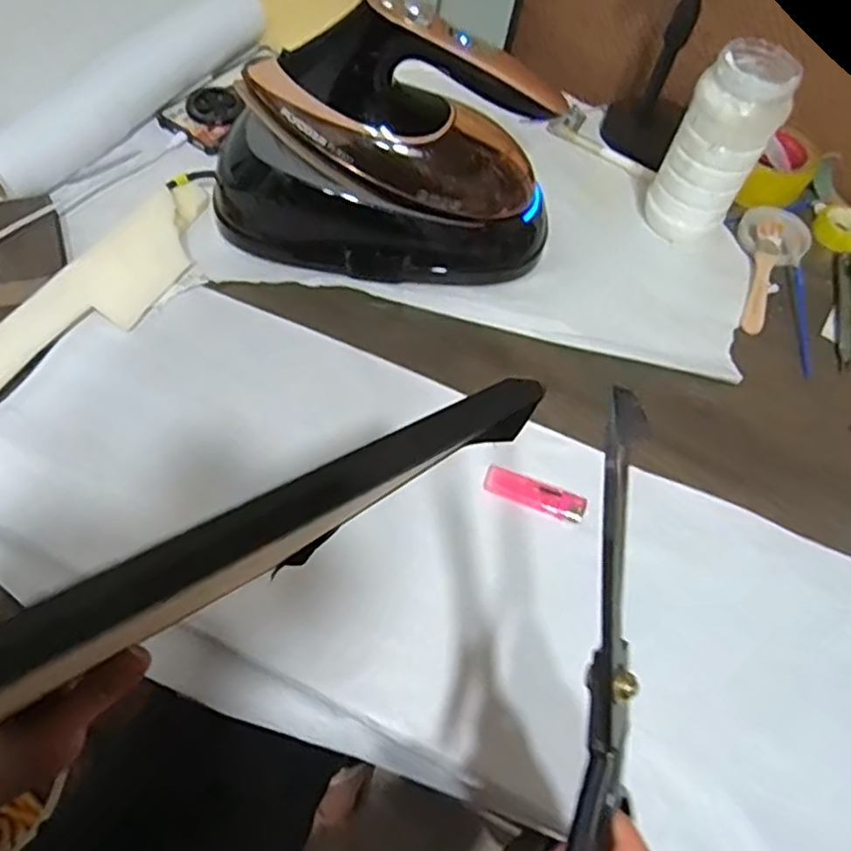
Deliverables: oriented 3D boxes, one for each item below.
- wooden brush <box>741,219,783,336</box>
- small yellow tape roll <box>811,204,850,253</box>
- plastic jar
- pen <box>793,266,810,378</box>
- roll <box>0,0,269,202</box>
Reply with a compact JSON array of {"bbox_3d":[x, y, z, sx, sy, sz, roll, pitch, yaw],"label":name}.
[{"bbox_3d":[0.331,-0.148,0.656,0.024,0.013,0.143,19,59,5],"label":"wooden brush"},{"bbox_3d":[0.443,-0.211,0.713,0.052,0.015,0.055,3,59,-5],"label":"small yellow tape roll"},{"bbox_3d":[0.268,-0.255,0.620,0.076,0.162,0.072,3,59,-5],"label":"plastic jar"},{"bbox_3d":[0.363,-0.102,0.642,0.011,0.009,0.131,11,59,2],"label":"pen"},{"bbox_3d":[-0.286,-0.334,0.659,0.041,0.062,0.345,33,61,13],"label":"roll"}]

